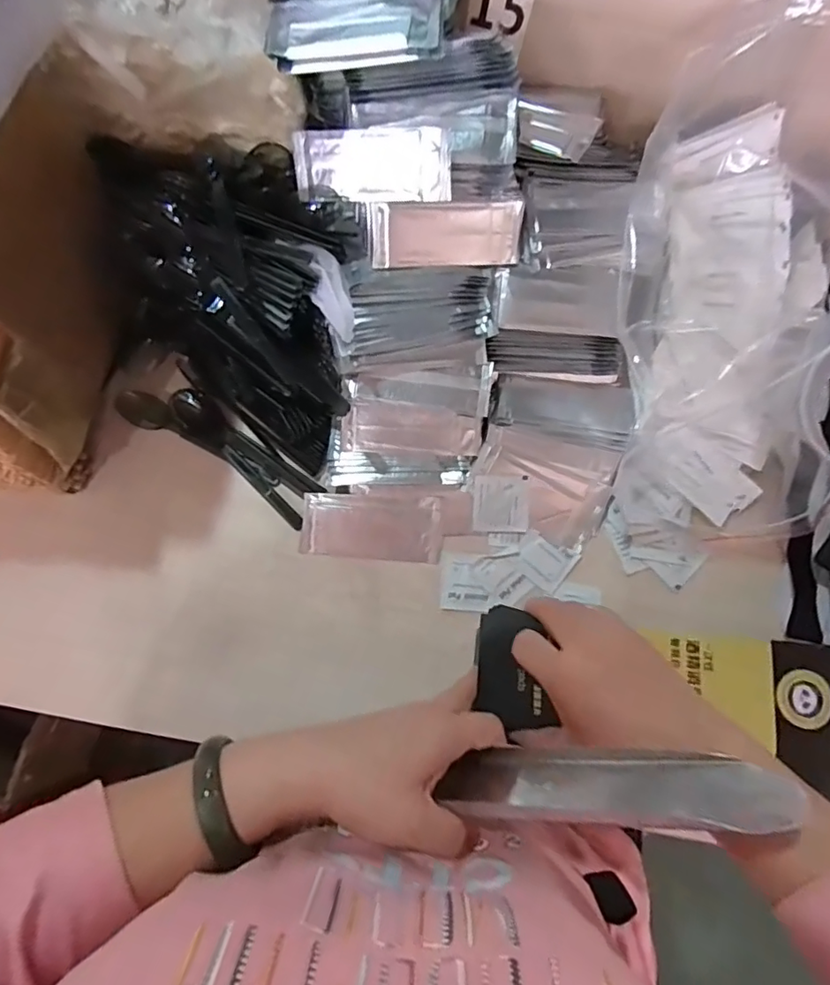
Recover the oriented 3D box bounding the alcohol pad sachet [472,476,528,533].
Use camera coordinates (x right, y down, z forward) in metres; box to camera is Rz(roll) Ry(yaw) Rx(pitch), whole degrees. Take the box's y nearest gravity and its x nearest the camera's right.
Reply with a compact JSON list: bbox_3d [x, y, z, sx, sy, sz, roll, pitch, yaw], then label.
[{"bbox_3d":[0.078,0.010,0.482,0.049,0.004,0.051,1,94,-2],"label":"alcohol pad sachet"}]

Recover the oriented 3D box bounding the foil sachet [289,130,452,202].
[{"bbox_3d":[-0.035,-0.256,0.421,0.126,0.047,0.006,9,37,14],"label":"foil sachet"}]

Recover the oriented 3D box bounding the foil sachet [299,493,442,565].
[{"bbox_3d":[-0.039,0.031,0.480,0.123,0.012,0.054,5,76,1],"label":"foil sachet"}]

